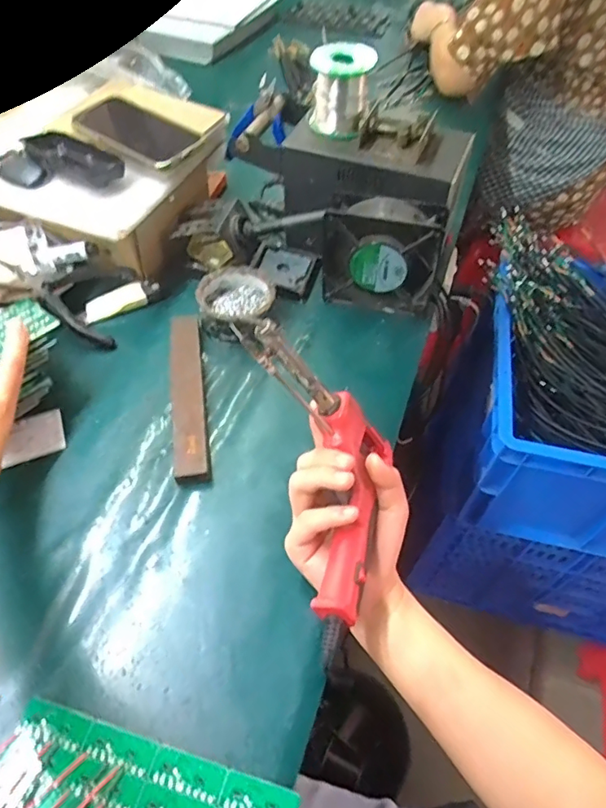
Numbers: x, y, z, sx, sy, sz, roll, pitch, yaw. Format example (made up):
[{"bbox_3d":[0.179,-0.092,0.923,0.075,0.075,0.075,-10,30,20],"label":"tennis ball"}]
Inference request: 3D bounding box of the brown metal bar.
[{"bbox_3d":[-0.112,-0.009,0.507,0.032,0.027,0.190,-6,53,-8],"label":"brown metal bar"}]

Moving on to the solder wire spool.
[{"bbox_3d":[0.041,-0.330,0.542,0.059,0.080,0.059,10,53,5],"label":"solder wire spool"}]

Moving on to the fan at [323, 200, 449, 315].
[{"bbox_3d":[0.085,-0.165,0.556,0.118,0.115,0.062,14,53,8],"label":"fan"}]

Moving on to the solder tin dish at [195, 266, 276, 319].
[{"bbox_3d":[-0.073,-0.117,0.563,0.079,0.027,0.066,-9,54,-10],"label":"solder tin dish"}]

